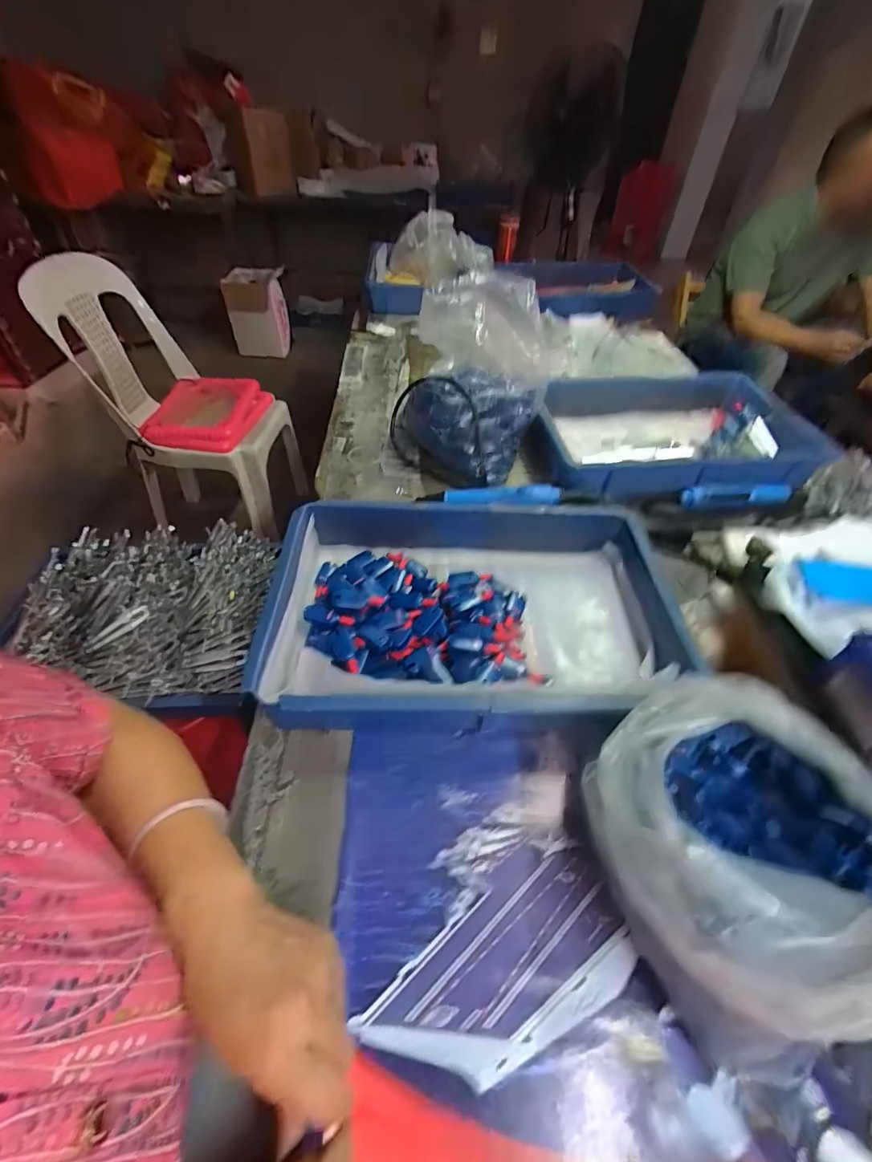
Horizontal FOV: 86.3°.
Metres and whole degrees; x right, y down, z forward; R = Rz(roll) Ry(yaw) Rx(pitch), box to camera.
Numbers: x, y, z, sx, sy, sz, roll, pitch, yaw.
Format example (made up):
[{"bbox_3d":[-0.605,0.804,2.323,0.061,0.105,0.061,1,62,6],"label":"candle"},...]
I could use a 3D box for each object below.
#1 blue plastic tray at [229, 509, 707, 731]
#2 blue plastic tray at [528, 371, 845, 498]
[{"bbox_3d":[0.037,0.032,0.524,0.423,0.078,0.277,0,47,-2],"label":"blue plastic tray"},{"bbox_3d":[0.385,-0.248,0.776,0.427,0.080,0.299,-3,48,-5],"label":"blue plastic tray"}]

